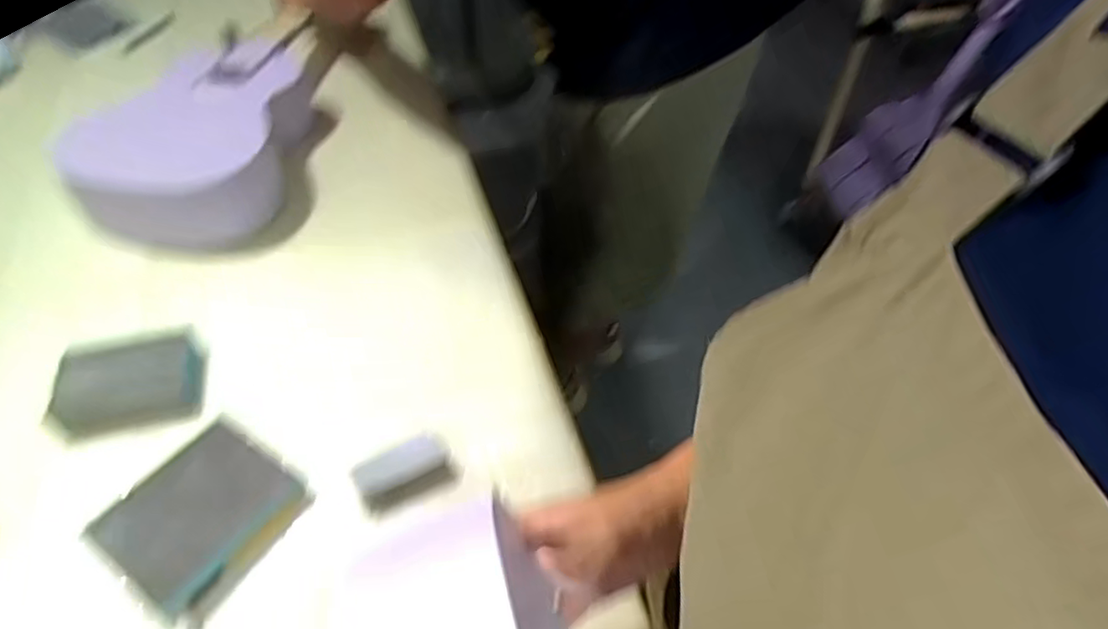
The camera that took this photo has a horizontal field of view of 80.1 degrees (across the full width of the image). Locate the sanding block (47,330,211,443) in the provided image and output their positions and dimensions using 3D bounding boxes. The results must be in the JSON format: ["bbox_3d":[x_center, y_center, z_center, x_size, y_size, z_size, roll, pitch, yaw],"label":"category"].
[{"bbox_3d":[-0.345,0.056,0.536,0.101,0.034,0.074,-15,52,-13],"label":"sanding block"}]

